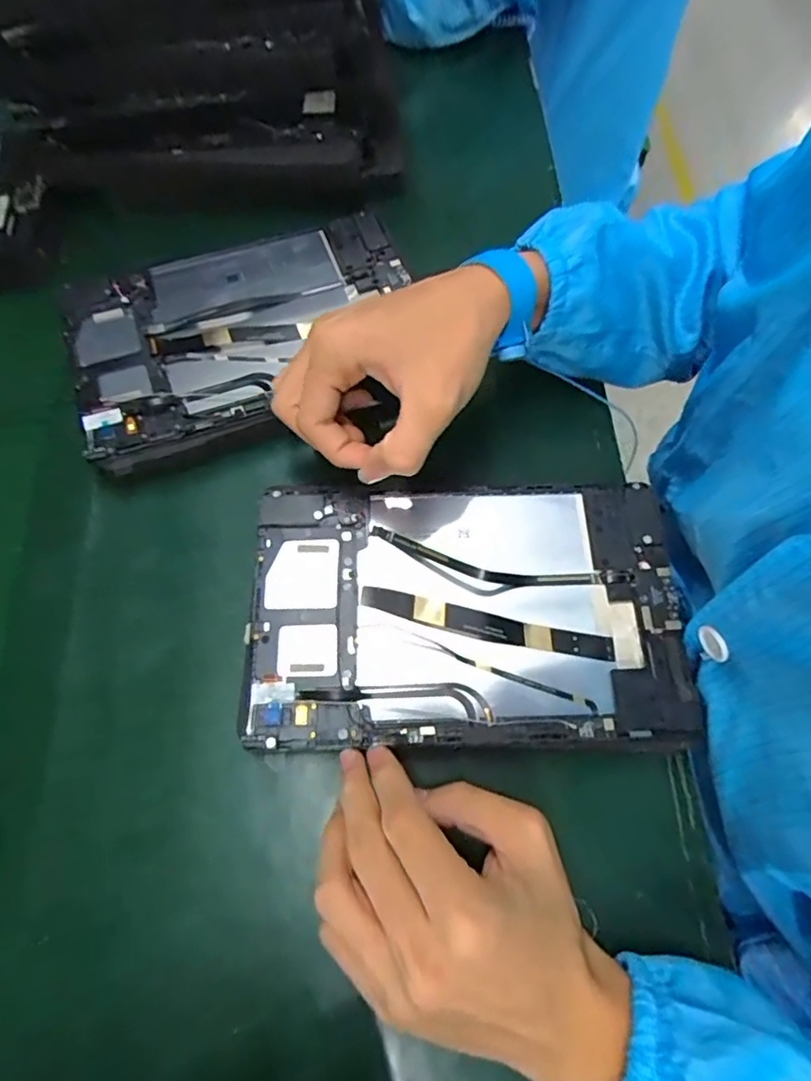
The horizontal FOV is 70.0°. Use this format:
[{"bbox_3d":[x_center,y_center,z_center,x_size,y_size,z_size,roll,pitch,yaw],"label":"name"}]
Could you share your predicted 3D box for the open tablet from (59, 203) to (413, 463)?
[{"bbox_3d":[-0.110,-0.151,0.400,0.234,0.012,0.148,-19,69,-8],"label":"open tablet"}]

